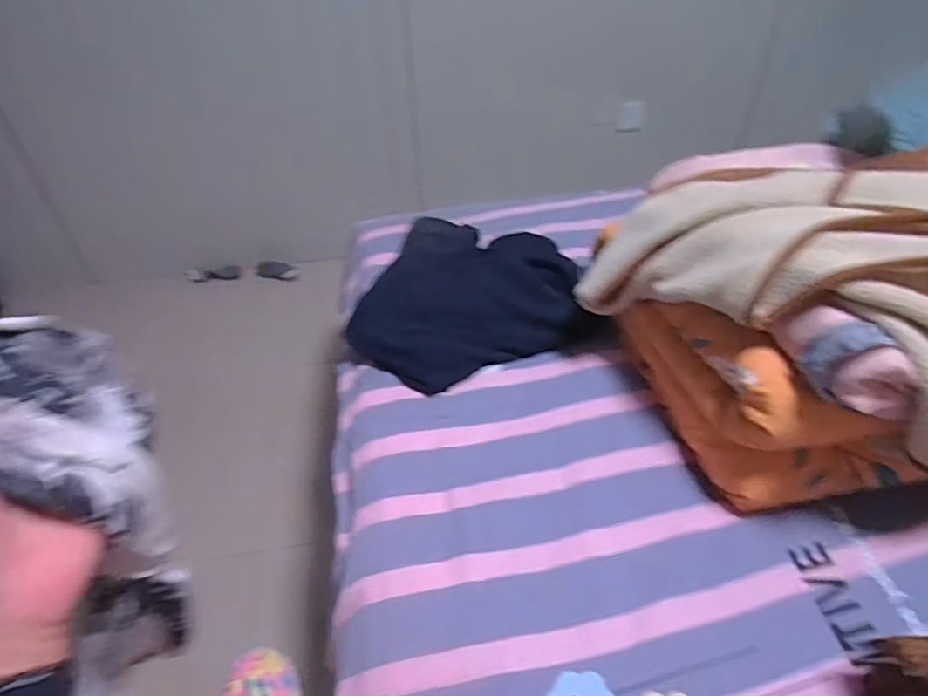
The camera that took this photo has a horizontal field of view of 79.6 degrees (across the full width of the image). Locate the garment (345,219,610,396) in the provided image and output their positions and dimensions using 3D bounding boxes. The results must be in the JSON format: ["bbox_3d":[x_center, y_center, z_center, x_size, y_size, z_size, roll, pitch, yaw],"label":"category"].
[{"bbox_3d":[-0.002,-0.095,0.987,0.403,0.102,0.371,-8,42,-7],"label":"garment"}]

